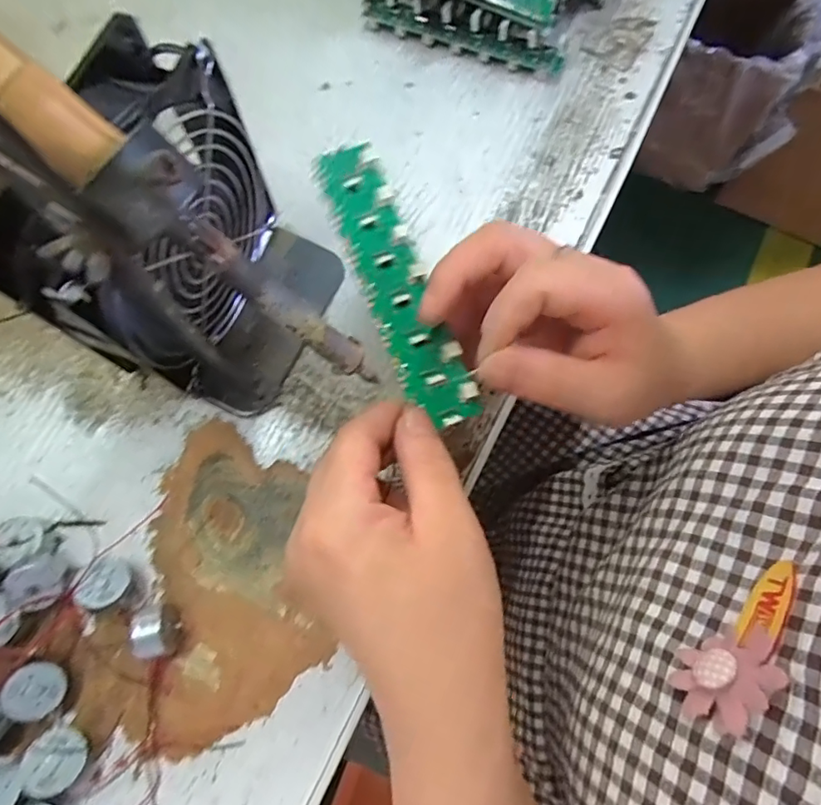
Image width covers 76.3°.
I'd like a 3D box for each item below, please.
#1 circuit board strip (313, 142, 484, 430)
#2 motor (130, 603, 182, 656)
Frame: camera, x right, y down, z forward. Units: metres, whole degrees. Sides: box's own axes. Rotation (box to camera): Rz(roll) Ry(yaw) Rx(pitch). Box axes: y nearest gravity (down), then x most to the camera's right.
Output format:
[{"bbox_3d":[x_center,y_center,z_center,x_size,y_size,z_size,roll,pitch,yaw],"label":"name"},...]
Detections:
[{"bbox_3d":[-0.007,-0.054,0.235,0.029,0.005,0.135,-23,85,-7],"label":"circuit board strip"},{"bbox_3d":[-0.119,0.107,0.246,0.016,0.025,0.022,-21,76,-7],"label":"motor"}]

